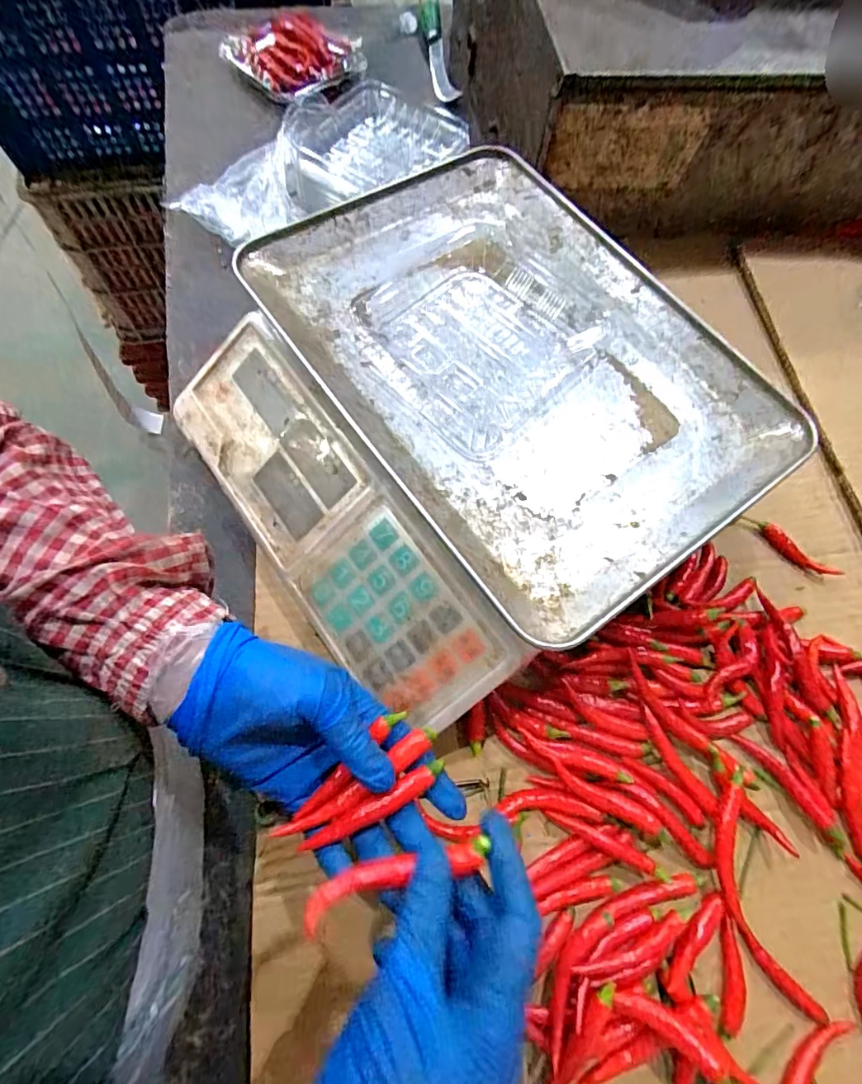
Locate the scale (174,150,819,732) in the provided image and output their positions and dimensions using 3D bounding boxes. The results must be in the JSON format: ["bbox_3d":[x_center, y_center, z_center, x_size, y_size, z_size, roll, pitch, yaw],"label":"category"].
[{"bbox_3d":[0.020,-0.083,0.354,0.320,0.110,0.326,-35,73,-14],"label":"scale"}]

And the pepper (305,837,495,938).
[{"bbox_3d":[-0.015,0.145,0.211,0.077,0.015,0.014,-10,68,-11],"label":"pepper"}]

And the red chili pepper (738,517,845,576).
[{"bbox_3d":[0.282,0.004,0.390,0.079,0.009,0.012,40,73,14],"label":"red chili pepper"}]

